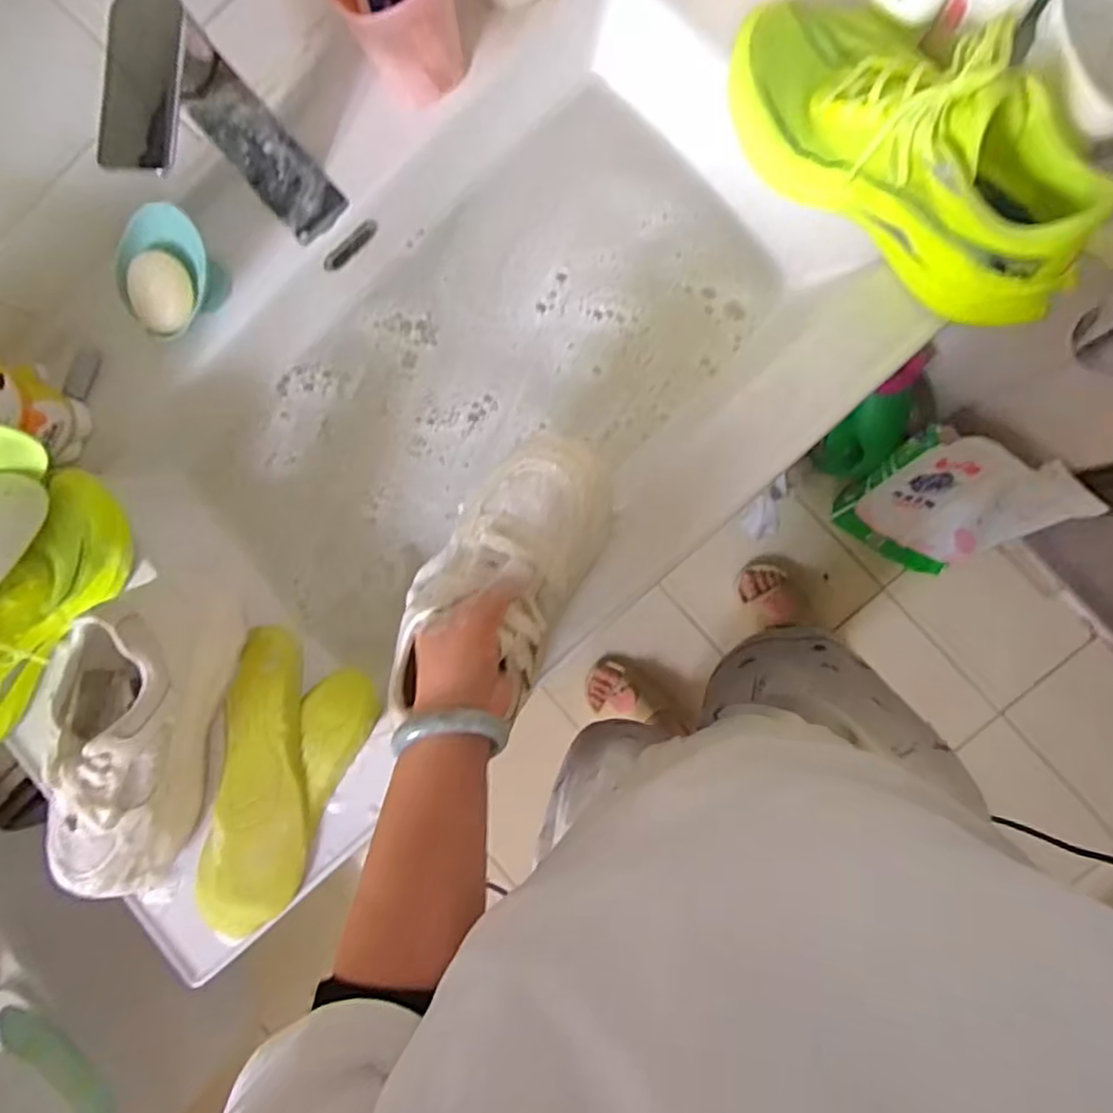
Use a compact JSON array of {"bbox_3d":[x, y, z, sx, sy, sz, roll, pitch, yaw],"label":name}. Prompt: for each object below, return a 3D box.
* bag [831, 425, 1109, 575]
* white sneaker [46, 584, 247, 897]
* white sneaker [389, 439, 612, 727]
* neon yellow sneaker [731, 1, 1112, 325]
[{"bbox_3d":[0.622,-0.086,1.098,0.233,0.367,0.090,34,72,6],"label":"bag"},{"bbox_3d":[-0.322,0.133,0.514,0.082,0.104,0.234,15,91,7],"label":"white sneaker"},{"bbox_3d":[-0.036,0.014,0.482,0.099,0.077,0.202,25,92,7],"label":"white sneaker"},{"bbox_3d":[0.242,-0.279,0.446,0.260,0.114,0.109,43,94,6],"label":"neon yellow sneaker"}]

